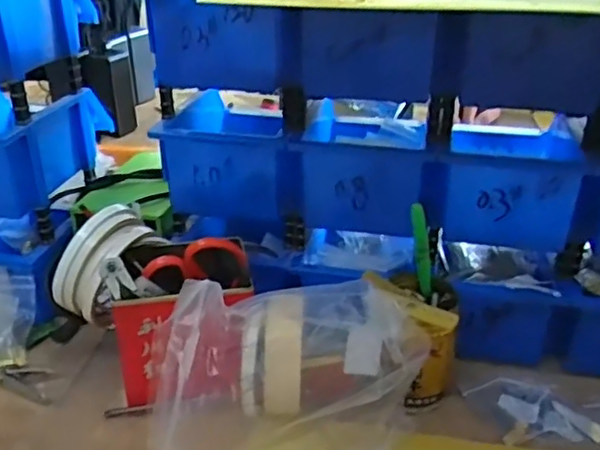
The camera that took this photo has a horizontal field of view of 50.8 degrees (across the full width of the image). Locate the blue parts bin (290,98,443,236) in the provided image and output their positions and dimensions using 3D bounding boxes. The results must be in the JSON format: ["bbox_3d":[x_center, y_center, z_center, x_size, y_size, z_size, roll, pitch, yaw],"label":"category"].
[{"bbox_3d":[0.065,-0.062,0.568,0.119,0.077,0.157,6,30,8],"label":"blue parts bin"}]

